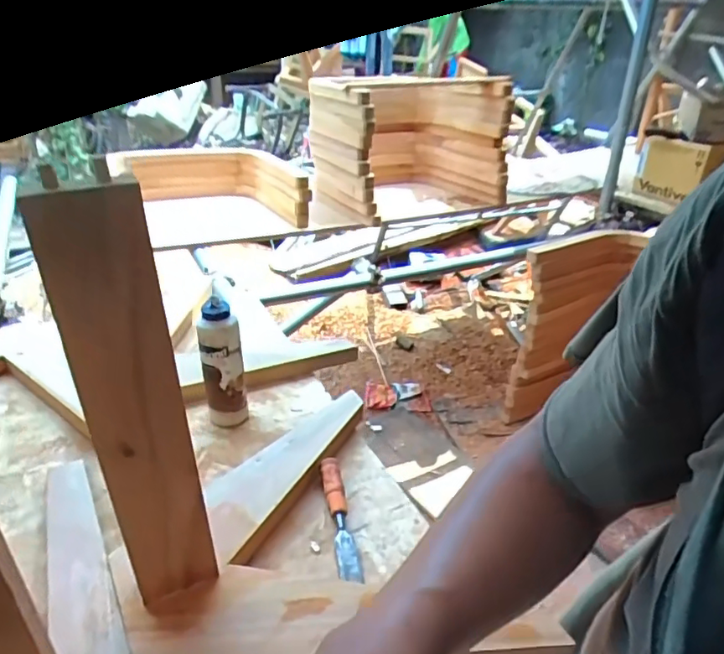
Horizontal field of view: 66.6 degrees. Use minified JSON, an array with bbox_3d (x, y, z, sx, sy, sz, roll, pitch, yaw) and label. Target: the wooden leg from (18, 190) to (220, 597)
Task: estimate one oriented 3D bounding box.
[{"bbox_3d":[-0.187,0.092,0.470,0.082,0.417,0.028,-11,32,-23],"label":"wooden leg"}]

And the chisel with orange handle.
[{"bbox_3d":[-0.028,0.235,0.695,0.026,0.031,0.174,-4,30,-12],"label":"chisel with orange handle"}]

